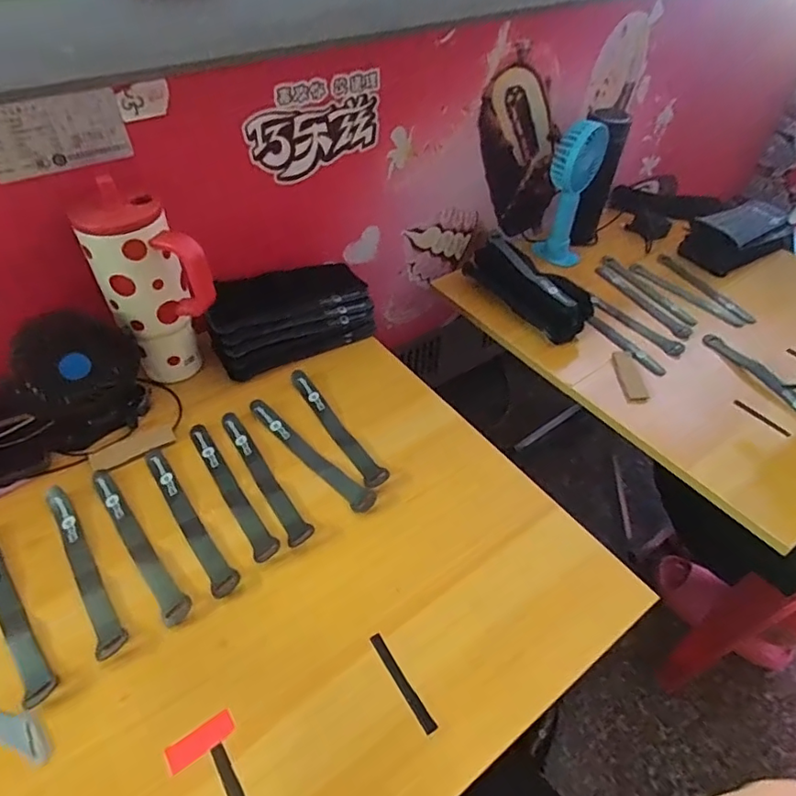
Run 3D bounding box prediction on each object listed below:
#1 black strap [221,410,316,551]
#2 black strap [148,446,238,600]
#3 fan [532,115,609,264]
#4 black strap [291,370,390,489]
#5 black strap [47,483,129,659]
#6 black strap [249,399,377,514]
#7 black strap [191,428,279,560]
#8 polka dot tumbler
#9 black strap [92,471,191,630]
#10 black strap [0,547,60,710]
[{"bbox_3d":[-0.142,0.078,0.563,0.024,0.005,0.187,-25,53,-22],"label":"black strap"},{"bbox_3d":[-0.208,0.114,0.527,0.024,0.006,0.192,-28,54,-24],"label":"black strap"},{"bbox_3d":[0.273,-0.323,0.848,0.080,0.217,0.059,14,49,12],"label":"fan"},{"bbox_3d":[-0.072,0.028,0.608,0.024,0.008,0.195,-25,53,-22],"label":"black strap"},{"bbox_3d":[-0.290,0.149,0.491,0.022,0.005,0.196,-28,54,-24],"label":"black strap"},{"bbox_3d":[-0.098,0.059,0.583,0.191,0.009,0.023,36,56,28],"label":"black strap"},{"bbox_3d":[-0.173,0.091,0.552,0.023,0.006,0.188,-26,53,-22],"label":"black strap"},{"bbox_3d":[-0.266,-0.117,0.591,0.102,0.212,0.107,-25,52,-21],"label":"polka dot tumbler"},{"bbox_3d":[-0.248,0.133,0.507,0.023,0.004,0.194,-31,55,-25],"label":"black strap"},{"bbox_3d":[-0.336,0.179,0.460,0.023,0.007,0.190,-32,56,-26],"label":"black strap"}]

